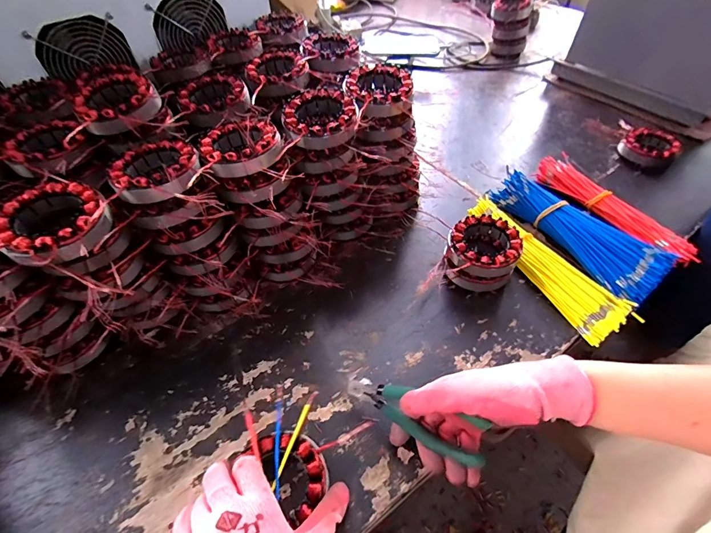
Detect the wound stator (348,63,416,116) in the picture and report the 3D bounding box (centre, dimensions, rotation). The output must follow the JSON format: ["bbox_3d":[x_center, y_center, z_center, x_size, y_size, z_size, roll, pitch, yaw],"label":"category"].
[{"bbox_3d":[0.030,-0.224,0.449,0.077,0.031,0.085,0,51,2],"label":"wound stator"}]

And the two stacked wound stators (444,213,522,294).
[{"bbox_3d":[0.161,-0.014,0.466,0.082,0.067,0.086,19,54,16],"label":"two stacked wound stators"}]

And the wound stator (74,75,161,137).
[{"bbox_3d":[-0.268,-0.184,0.405,0.083,0.030,0.088,-29,56,-20],"label":"wound stator"}]

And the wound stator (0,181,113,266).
[{"bbox_3d":[-0.273,-0.037,0.330,0.082,0.033,0.089,-1,51,1],"label":"wound stator"}]

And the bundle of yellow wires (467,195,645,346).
[{"bbox_3d":[0.252,-0.011,0.485,0.069,0.033,0.247,-21,53,-15],"label":"bundle of yellow wires"}]

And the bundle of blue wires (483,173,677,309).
[{"bbox_3d":[0.313,-0.053,0.507,0.095,0.054,0.242,-25,52,-17],"label":"bundle of blue wires"}]

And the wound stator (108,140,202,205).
[{"bbox_3d":[-0.202,-0.097,0.364,0.083,0.028,0.094,-19,53,-13],"label":"wound stator"}]

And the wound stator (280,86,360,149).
[{"bbox_3d":[-0.042,-0.173,0.421,0.083,0.032,0.086,-12,52,-8],"label":"wound stator"}]

